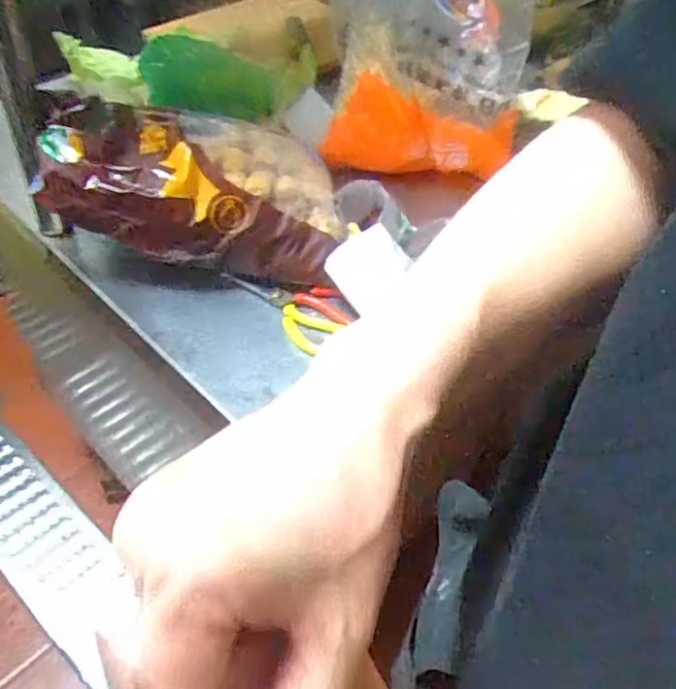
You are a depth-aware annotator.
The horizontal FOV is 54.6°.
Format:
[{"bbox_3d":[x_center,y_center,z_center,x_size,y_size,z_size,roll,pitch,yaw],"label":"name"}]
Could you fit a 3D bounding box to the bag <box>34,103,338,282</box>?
[{"bbox_3d":[-0.151,-0.176,0.723,0.300,0.130,0.156,5,47,-2],"label":"bag"}]

